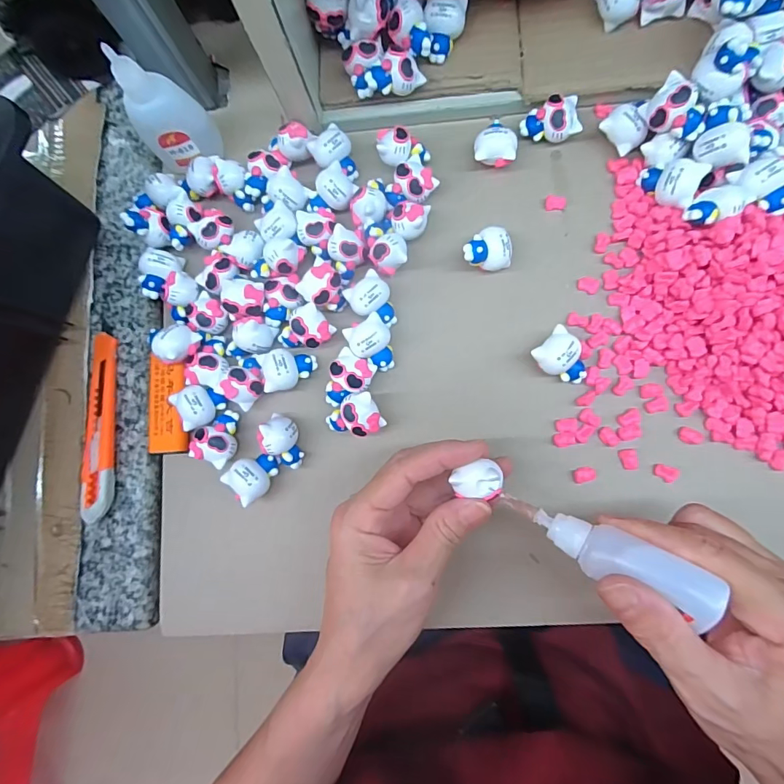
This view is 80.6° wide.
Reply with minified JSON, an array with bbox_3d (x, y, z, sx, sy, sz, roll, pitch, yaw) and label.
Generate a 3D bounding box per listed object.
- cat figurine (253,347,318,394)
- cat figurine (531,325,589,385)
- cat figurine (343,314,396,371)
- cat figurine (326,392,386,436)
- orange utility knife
[{"bbox_3d":[-0.065,-0.015,0.290,0.031,0.018,0.025,-14,82,5],"label":"cat figurine"},{"bbox_3d":[0.101,-0.019,0.272,0.025,0.020,0.032,-44,81,0],"label":"cat figurine"},{"bbox_3d":[-0.012,-0.029,0.287,0.025,0.020,0.032,-26,81,3],"label":"cat figurine"},{"bbox_3d":[-0.023,0.016,0.284,0.032,0.021,0.025,-27,81,3],"label":"cat figurine"},{"bbox_3d":[-0.189,0.021,0.299,0.018,0.006,0.118,-2,80,-14],"label":"orange utility knife"}]

